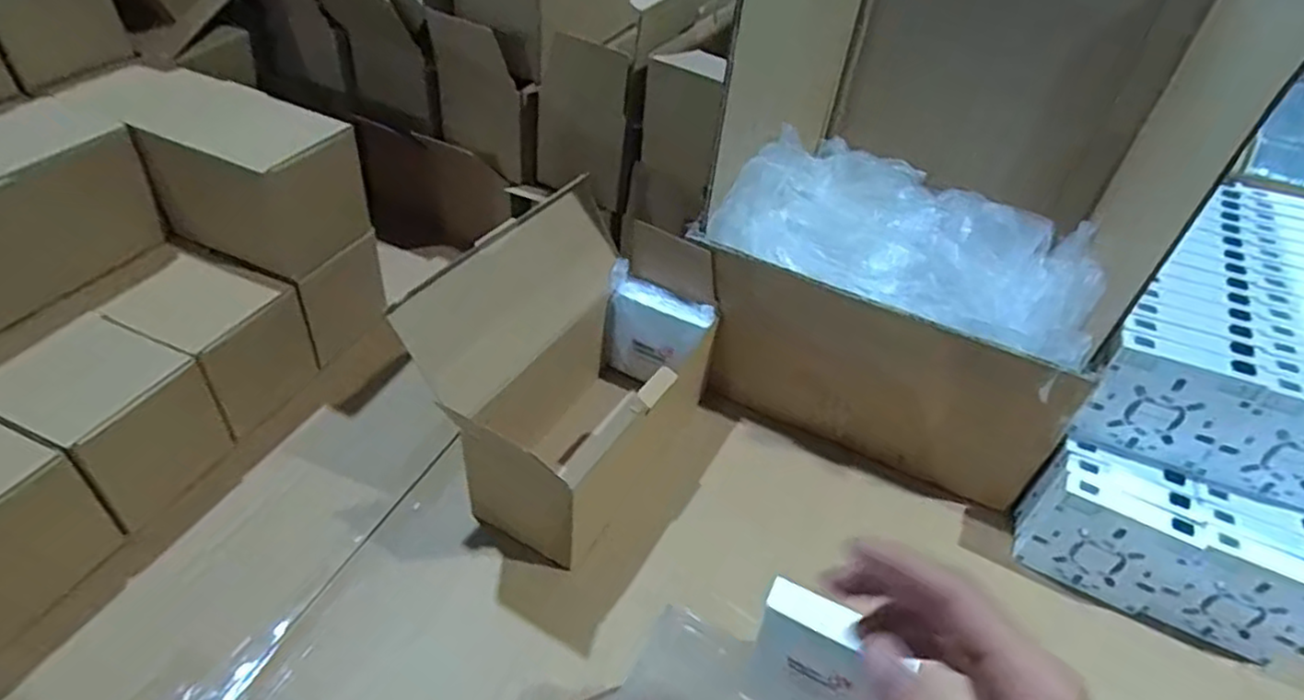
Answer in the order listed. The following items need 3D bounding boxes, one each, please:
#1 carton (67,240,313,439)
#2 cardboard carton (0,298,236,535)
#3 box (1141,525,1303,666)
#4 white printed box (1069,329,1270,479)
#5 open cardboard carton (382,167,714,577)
[{"bbox_3d":[-0.354,-0.011,0.567,0.127,0.096,0.096,22,45,16],"label":"carton"},{"bbox_3d":[-0.394,0.042,0.498,0.127,0.108,0.093,18,44,13],"label":"cardboard carton"},{"bbox_3d":[0.399,0.164,0.474,0.089,0.076,0.024,21,45,15],"label":"box"},{"bbox_3d":[0.350,0.037,0.487,0.089,0.085,0.022,19,44,13],"label":"white printed box"},{"bbox_3d":[-0.052,0.003,0.542,0.139,0.167,0.248,26,46,20],"label":"open cardboard carton"}]

